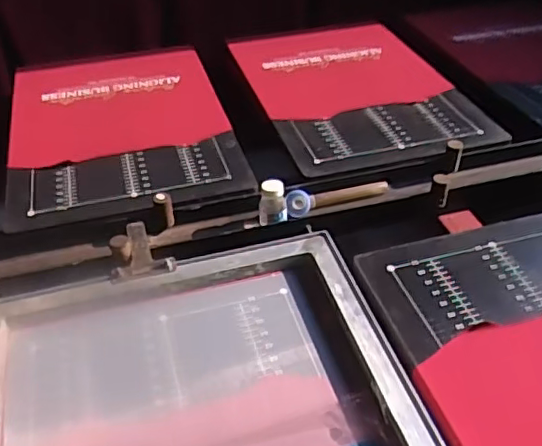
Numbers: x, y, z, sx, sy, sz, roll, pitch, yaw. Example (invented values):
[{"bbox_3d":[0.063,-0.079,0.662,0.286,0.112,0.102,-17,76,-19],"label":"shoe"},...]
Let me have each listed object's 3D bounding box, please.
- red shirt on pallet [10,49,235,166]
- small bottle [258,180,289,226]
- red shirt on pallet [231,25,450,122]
[{"bbox_3d":[-0.315,-0.251,1.201,0.395,0.016,0.404,-11,42,-11],"label":"red shirt on pallet"},{"bbox_3d":[0.002,-0.029,0.877,0.049,0.063,0.044,0,41,1],"label":"small bottle"},{"bbox_3d":[0.142,-0.347,1.312,0.397,0.013,0.405,-12,43,-13],"label":"red shirt on pallet"}]

